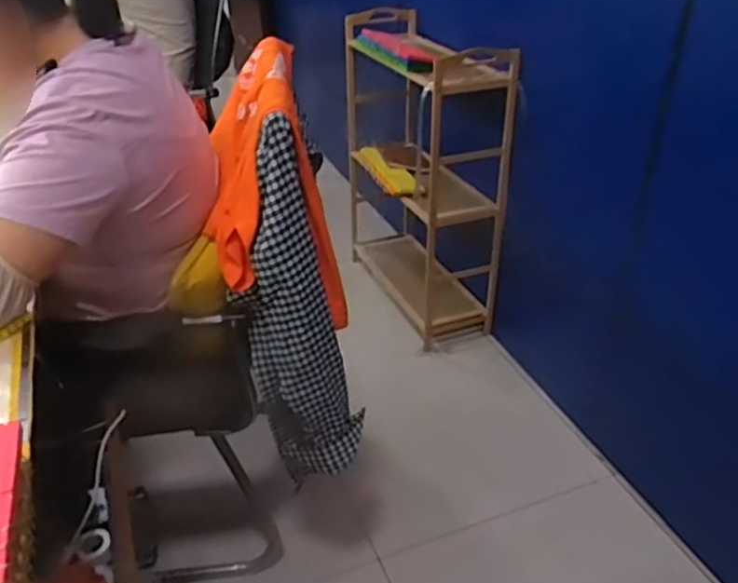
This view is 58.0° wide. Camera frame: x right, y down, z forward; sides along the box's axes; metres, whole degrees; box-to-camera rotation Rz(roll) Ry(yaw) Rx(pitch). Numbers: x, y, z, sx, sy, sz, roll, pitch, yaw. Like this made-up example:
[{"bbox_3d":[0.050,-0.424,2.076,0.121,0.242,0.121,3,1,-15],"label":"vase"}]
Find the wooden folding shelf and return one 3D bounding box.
[{"bbox_3d":[0.131,-0.333,1.878,0.263,0.740,0.603,-9,34,-13],"label":"wooden folding shelf"}]

